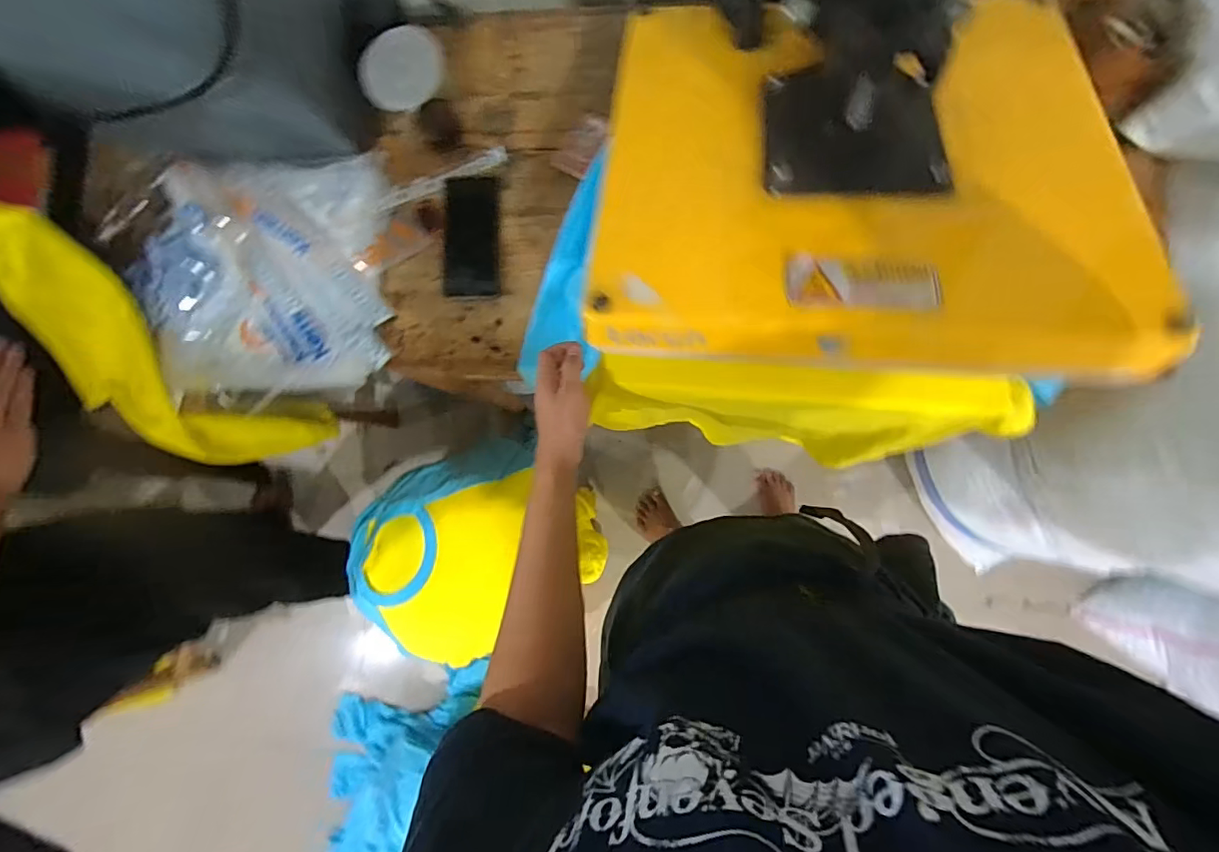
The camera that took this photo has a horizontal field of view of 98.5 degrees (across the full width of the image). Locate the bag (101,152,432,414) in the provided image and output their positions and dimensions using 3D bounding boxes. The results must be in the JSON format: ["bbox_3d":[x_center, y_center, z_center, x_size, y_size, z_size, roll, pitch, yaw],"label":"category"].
[{"bbox_3d":[-0.474,-0.192,0.713,0.438,0.060,0.333,0,86,5],"label":"bag"}]

